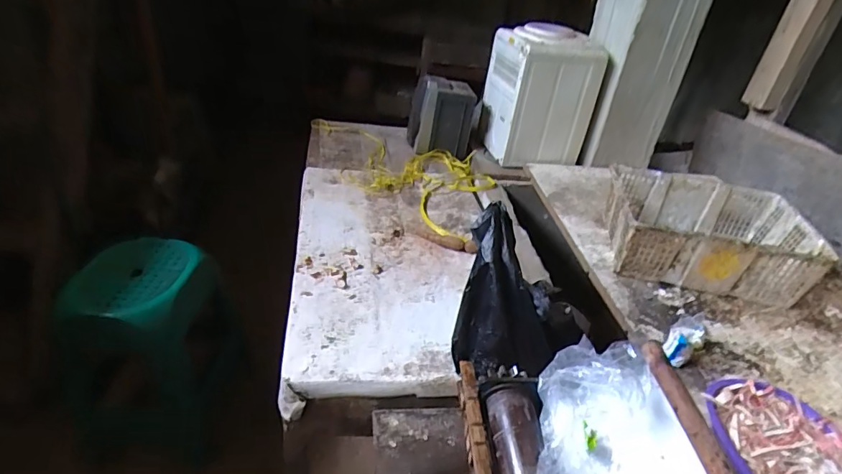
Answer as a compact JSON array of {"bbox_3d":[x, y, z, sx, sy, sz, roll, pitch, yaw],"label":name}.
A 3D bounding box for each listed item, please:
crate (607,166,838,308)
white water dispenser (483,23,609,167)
[{"bbox_3d":[0.741,-0.014,1.258,0.475,0.153,0.331,10,33,6],"label":"crate"},{"bbox_3d":[0.432,-0.517,1.715,0.338,0.408,0.301,2,34,-7],"label":"white water dispenser"}]

